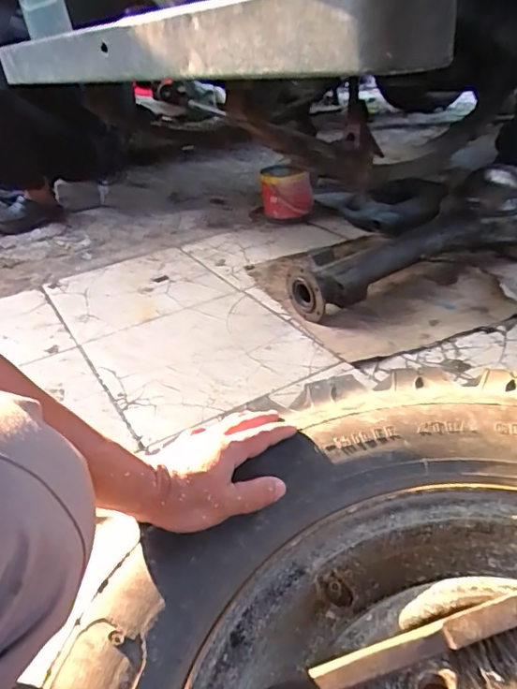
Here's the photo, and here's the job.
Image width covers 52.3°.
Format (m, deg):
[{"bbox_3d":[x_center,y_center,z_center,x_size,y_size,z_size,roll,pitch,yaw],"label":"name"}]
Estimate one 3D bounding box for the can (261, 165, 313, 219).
[{"bbox_3d":[0.095,-0.482,1.702,0.159,0.149,0.154,-2,31,6],"label":"can"}]

